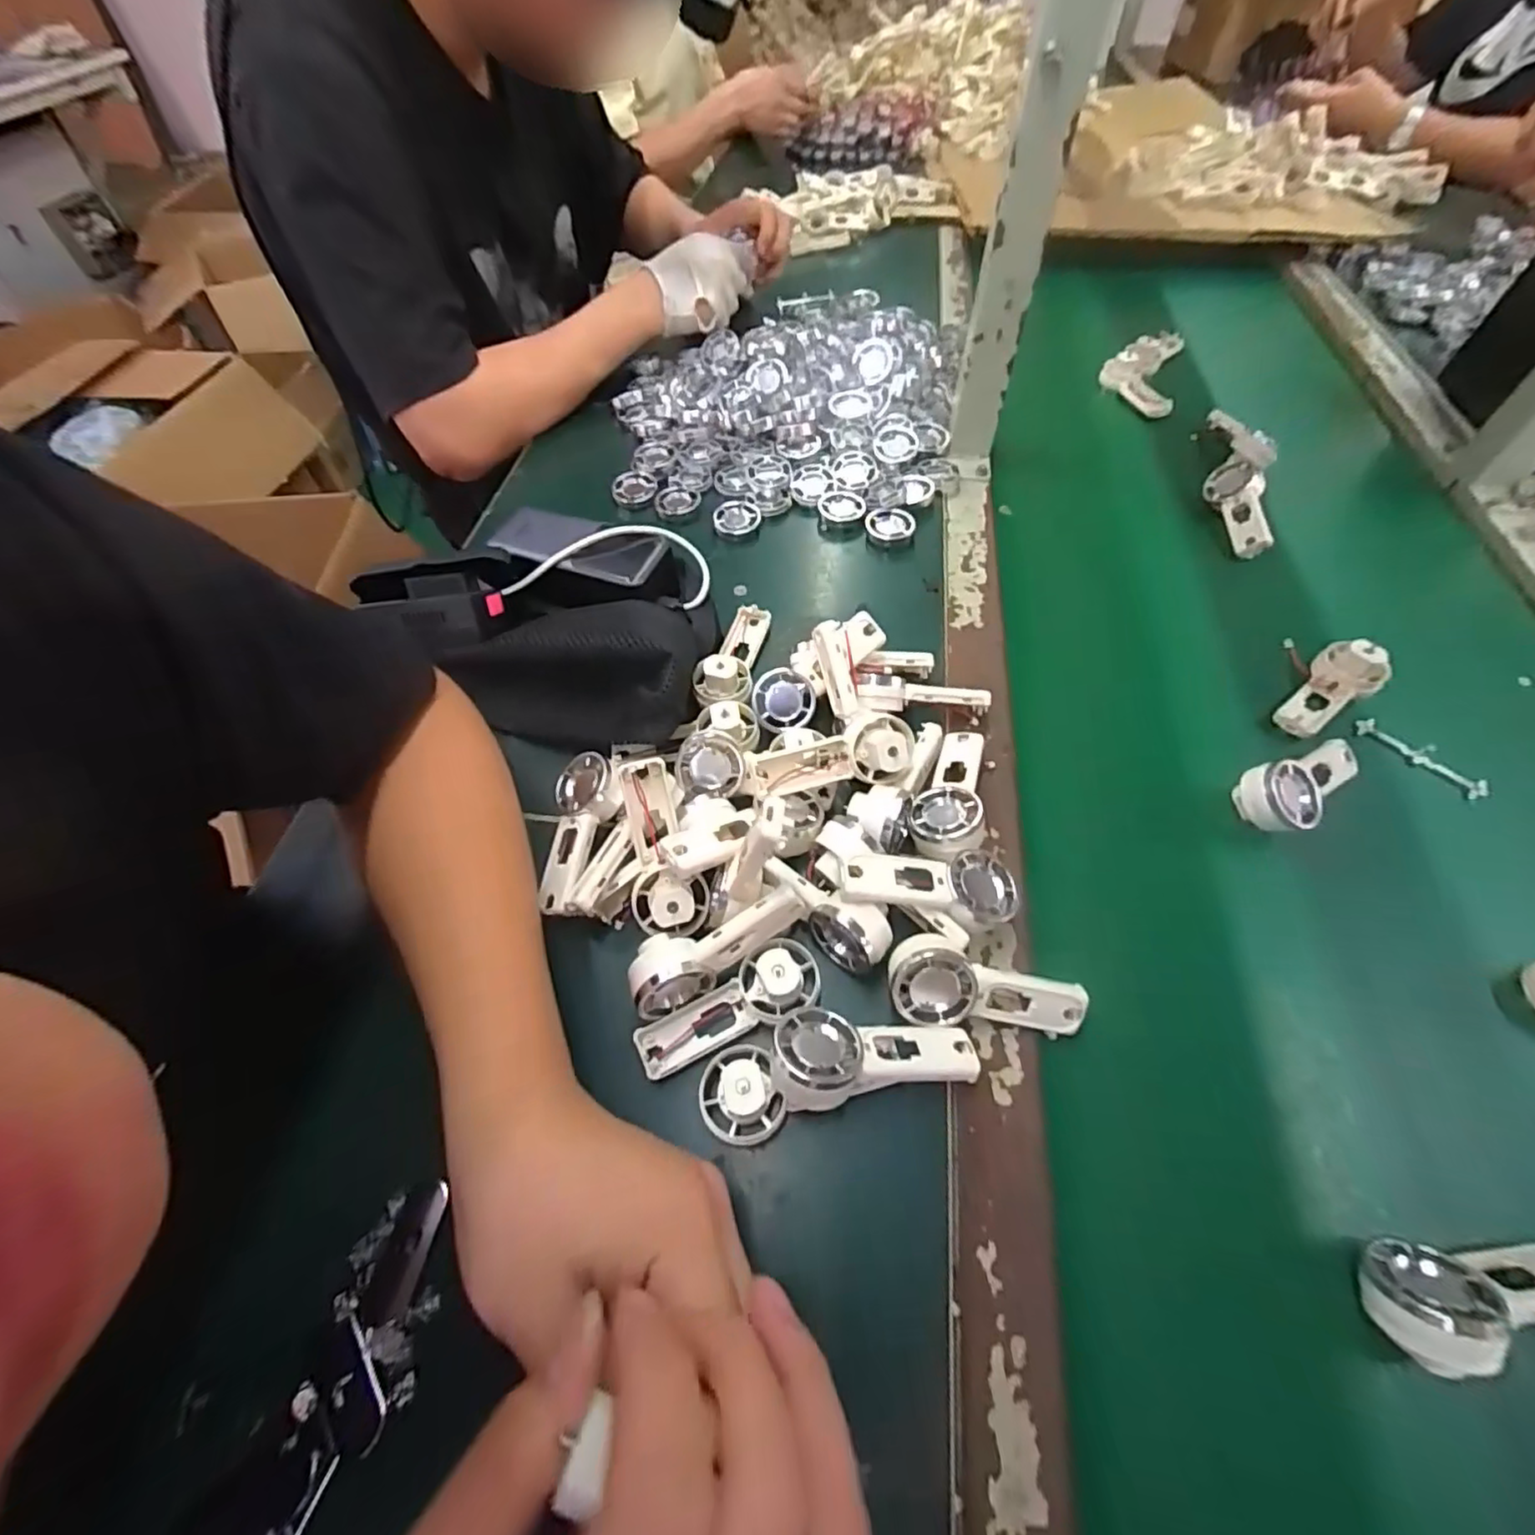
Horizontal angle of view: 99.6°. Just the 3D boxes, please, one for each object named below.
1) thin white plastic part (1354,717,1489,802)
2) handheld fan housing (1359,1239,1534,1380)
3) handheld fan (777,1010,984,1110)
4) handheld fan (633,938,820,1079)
[{"bbox_3d":[0.416,-0.008,0.412,0.016,0.007,0.074,-32,60,-19],"label":"thin white plastic part"},{"bbox_3d":[0.278,0.200,0.247,0.093,0.026,0.036,-8,56,-4],"label":"handheld fan housing"},{"bbox_3d":[0.049,0.131,0.293,0.092,0.030,0.042,3,55,-11],"label":"handheld fan"},{"bbox_3d":[-0.018,0.119,0.317,0.091,0.021,0.039,-31,59,0],"label":"handheld fan"}]

